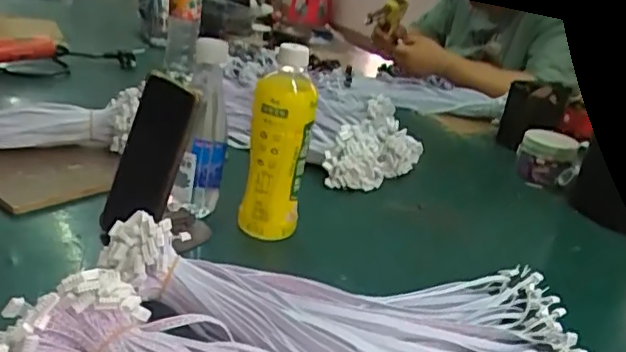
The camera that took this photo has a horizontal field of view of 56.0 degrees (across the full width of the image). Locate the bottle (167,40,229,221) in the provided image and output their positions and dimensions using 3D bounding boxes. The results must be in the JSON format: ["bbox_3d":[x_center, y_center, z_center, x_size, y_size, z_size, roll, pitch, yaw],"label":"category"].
[{"bbox_3d":[-0.126,-0.050,0.650,0.058,0.198,0.075,6,23,-8],"label":"bottle"}]

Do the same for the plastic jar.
[{"bbox_3d":[0.355,-0.025,0.893,0.075,0.079,0.057,4,23,-1],"label":"plastic jar"}]

